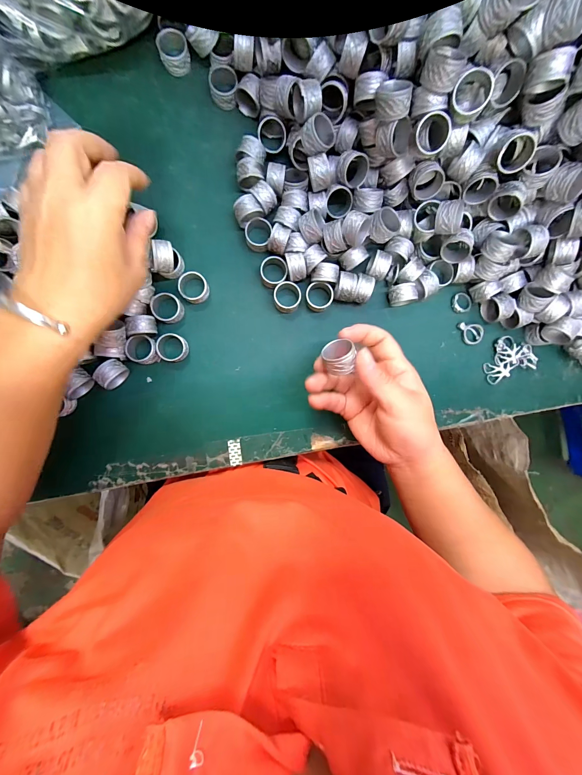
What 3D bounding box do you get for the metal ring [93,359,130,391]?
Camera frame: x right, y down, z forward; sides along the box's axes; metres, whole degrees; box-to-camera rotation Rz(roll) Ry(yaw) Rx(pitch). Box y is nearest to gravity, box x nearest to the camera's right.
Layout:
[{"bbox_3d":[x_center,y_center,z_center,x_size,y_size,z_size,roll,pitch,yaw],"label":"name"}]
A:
[{"bbox_3d":[-0.172,-0.014,0.289,0.019,0.025,0.026,41,90,-5],"label":"metal ring"}]

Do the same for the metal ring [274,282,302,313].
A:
[{"bbox_3d":[-0.004,-0.092,0.304,0.027,0.017,0.028,0,93,-4],"label":"metal ring"}]

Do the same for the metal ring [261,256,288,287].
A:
[{"bbox_3d":[-0.017,-0.116,0.301,0.027,0.016,0.028,0,93,-4],"label":"metal ring"}]

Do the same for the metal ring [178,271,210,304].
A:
[{"bbox_3d":[-0.096,-0.099,0.297,0.027,0.018,0.029,0,93,-4],"label":"metal ring"}]

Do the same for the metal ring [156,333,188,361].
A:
[{"bbox_3d":[-0.117,-0.039,0.298,0.027,0.019,0.027,0,93,-4],"label":"metal ring"}]

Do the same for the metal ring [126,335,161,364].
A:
[{"bbox_3d":[-0.145,-0.037,0.293,0.028,0.018,0.028,0,93,-4],"label":"metal ring"}]

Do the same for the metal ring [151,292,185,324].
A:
[{"bbox_3d":[-0.122,-0.078,0.296,0.029,0.018,0.027,0,93,-4],"label":"metal ring"}]

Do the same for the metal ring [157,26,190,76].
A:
[{"bbox_3d":[-0.112,-0.323,0.287,0.027,0.022,0.029,0,93,-4],"label":"metal ring"}]

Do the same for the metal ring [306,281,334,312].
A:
[{"bbox_3d":[0.028,-0.093,0.305,0.026,0.020,0.026,0,93,-4],"label":"metal ring"}]

